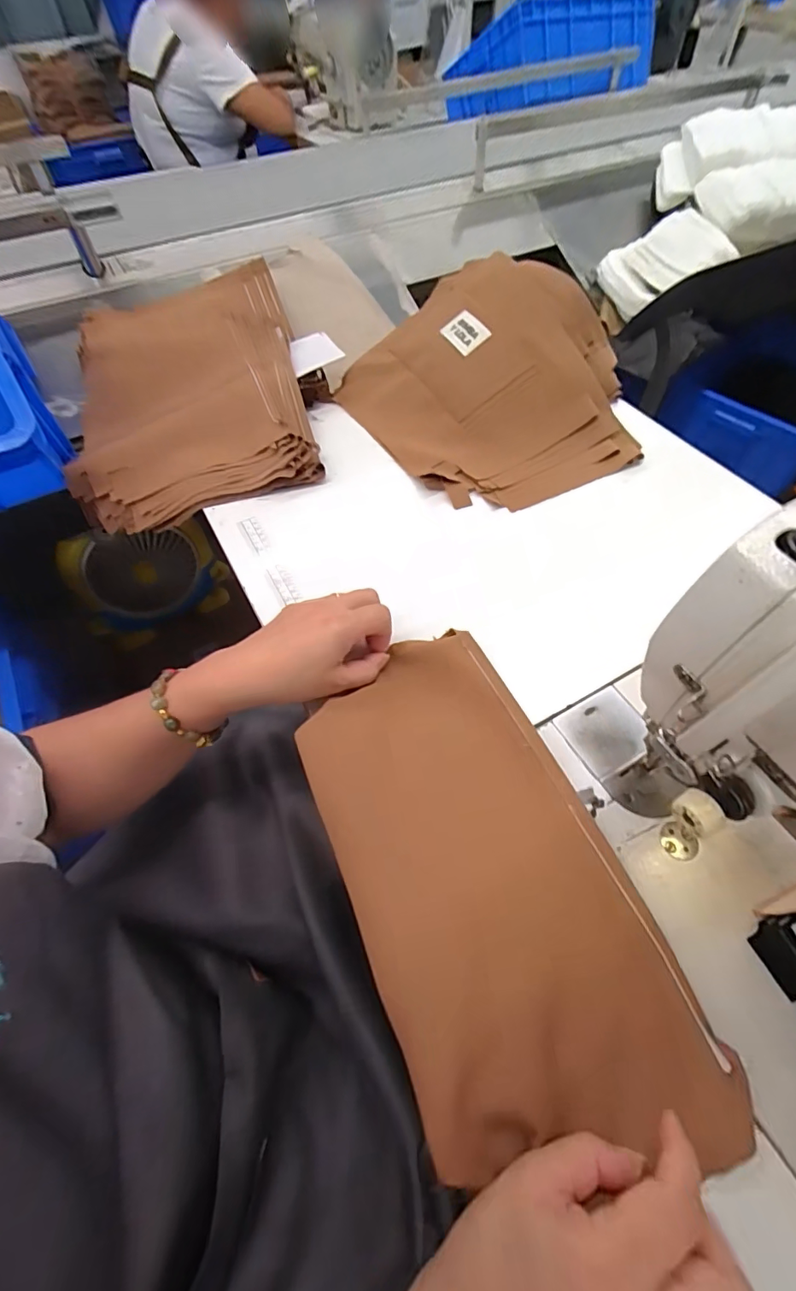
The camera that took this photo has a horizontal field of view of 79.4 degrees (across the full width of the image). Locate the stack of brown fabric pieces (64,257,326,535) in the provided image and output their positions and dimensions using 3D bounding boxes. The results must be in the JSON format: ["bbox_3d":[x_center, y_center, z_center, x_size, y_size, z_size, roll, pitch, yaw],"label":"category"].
[{"bbox_3d":[-0.289,-0.353,0.655,0.300,0.063,0.480,-13,58,-6],"label":"stack of brown fabric pieces"}]

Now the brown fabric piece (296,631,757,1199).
[{"bbox_3d":[0.049,0.139,0.314,0.164,0.016,0.322,-21,59,-11],"label":"brown fabric piece"}]

